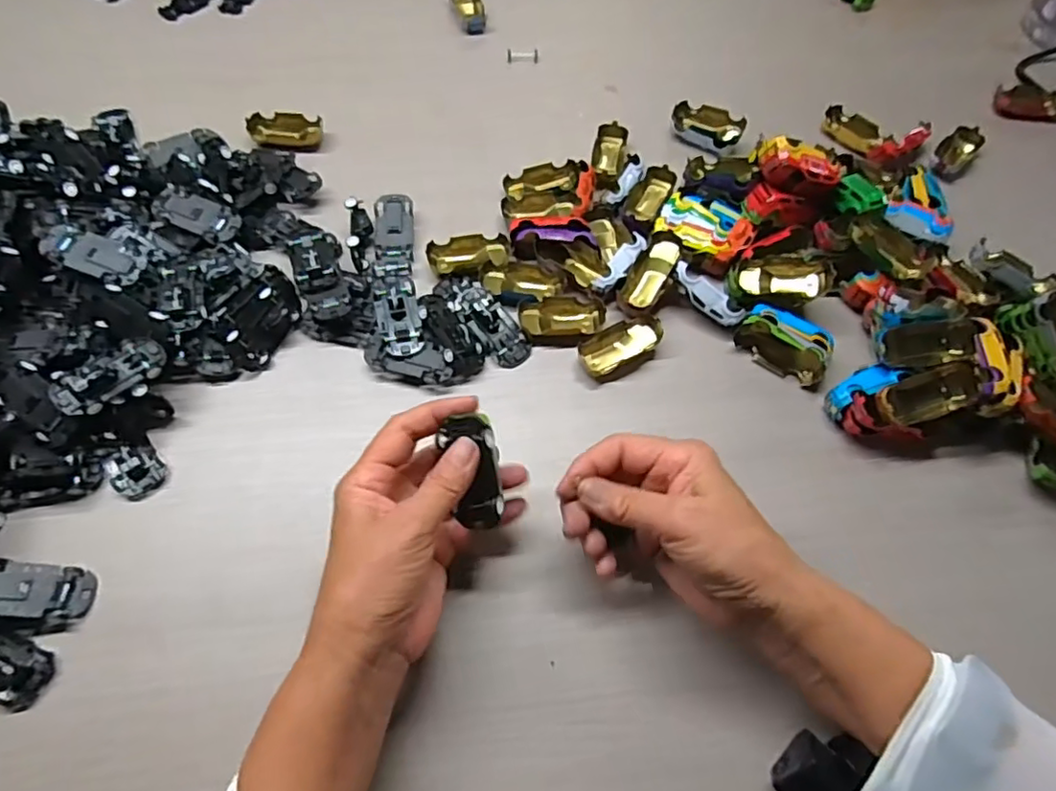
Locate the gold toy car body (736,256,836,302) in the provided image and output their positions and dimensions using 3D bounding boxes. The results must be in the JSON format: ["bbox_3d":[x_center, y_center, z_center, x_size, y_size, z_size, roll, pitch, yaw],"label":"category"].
[{"bbox_3d":[0.190,-0.090,0.459,0.066,0.025,0.031,1,61,-1],"label":"gold toy car body"}]

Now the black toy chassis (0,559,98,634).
[{"bbox_3d":[-0.287,0.114,0.349,0.065,0.012,0.035,13,53,-22],"label":"black toy chassis"}]

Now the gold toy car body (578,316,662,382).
[{"bbox_3d":[0.068,-0.036,0.450,0.062,0.018,0.034,-29,66,-17],"label":"gold toy car body"}]

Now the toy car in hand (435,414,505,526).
[{"bbox_3d":[-0.030,0.041,0.332,0.030,0.019,0.062,-8,106,-7],"label":"toy car in hand"}]

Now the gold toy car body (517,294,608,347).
[{"bbox_3d":[0.026,-0.057,0.459,0.064,0.014,0.040,-2,61,-3],"label":"gold toy car body"}]

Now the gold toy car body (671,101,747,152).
[{"bbox_3d":[0.162,-0.244,0.557,0.063,0.023,0.033,33,65,15],"label":"gold toy car body"}]

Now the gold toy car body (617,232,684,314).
[{"bbox_3d":[0.093,-0.092,0.470,0.029,0.017,0.068,28,84,13],"label":"gold toy car body"}]

